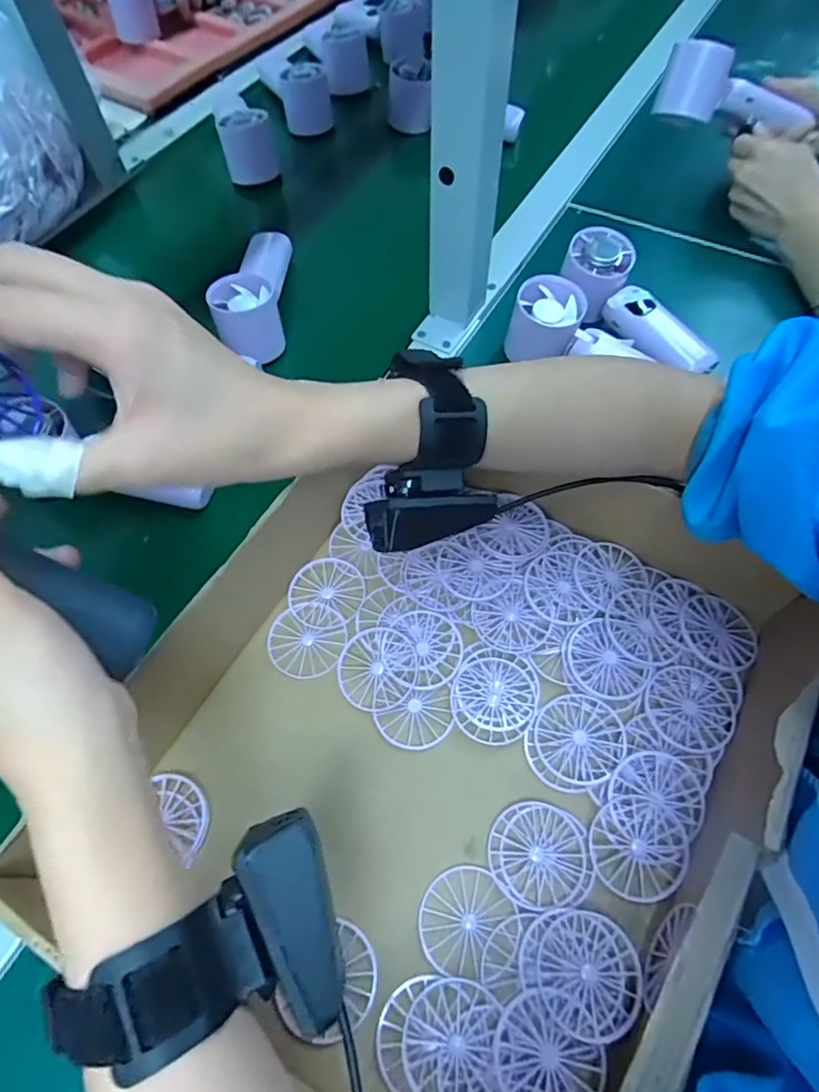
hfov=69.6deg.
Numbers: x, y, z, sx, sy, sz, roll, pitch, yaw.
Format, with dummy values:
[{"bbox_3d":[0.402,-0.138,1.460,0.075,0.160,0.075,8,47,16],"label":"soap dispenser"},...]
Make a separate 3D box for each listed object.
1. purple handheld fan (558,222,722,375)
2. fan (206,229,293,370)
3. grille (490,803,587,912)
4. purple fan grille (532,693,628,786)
[{"bbox_3d":[0.184,-0.192,0.489,0.057,0.042,0.148,-35,80,-14],"label":"purple handheld fan"},{"bbox_3d":[-0.136,-0.234,0.533,0.051,0.056,0.161,-2,50,2],"label":"fan"},{"bbox_3d":[0.068,0.165,0.316,0.049,0.004,0.049,11,62,7],"label":"grille"},{"bbox_3d":[0.098,0.111,0.341,0.049,0.007,0.049,0,61,0],"label":"purple fan grille"}]

